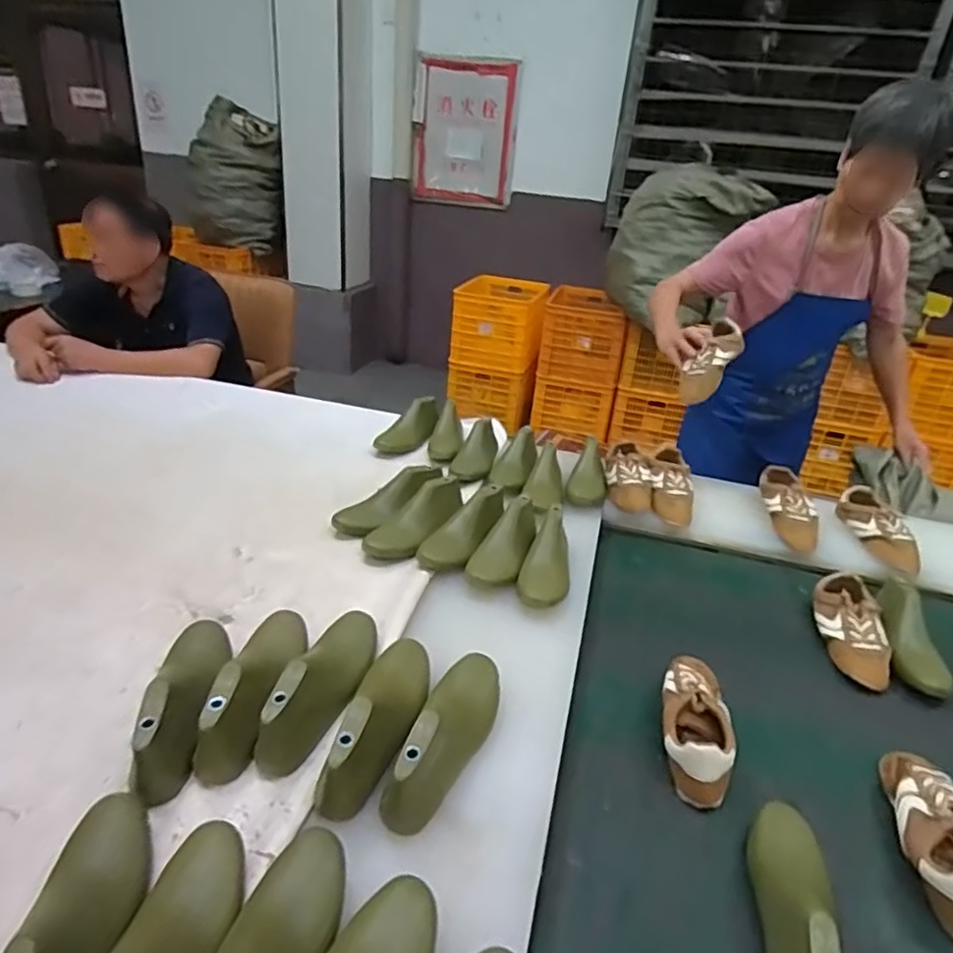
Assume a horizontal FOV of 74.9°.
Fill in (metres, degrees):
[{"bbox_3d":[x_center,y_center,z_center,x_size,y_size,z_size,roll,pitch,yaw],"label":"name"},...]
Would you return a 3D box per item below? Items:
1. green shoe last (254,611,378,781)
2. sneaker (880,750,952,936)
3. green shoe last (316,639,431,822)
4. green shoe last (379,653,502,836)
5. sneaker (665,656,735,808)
[{"bbox_3d":[-0.172,0.222,0.718,0.073,0.081,0.228,9,27,8],"label":"green shoe last"},{"bbox_3d":[0.498,0.378,0.664,0.085,0.073,0.210,12,28,13],"label":"sneaker"},{"bbox_3d":[-0.100,0.246,0.674,0.073,0.079,0.231,8,27,7],"label":"green shoe last"},{"bbox_3d":[-0.027,0.264,0.665,0.073,0.088,0.227,12,28,13],"label":"green shoe last"},{"bbox_3d":[0.275,0.299,0.778,0.084,0.068,0.212,12,28,14],"label":"sneaker"}]

